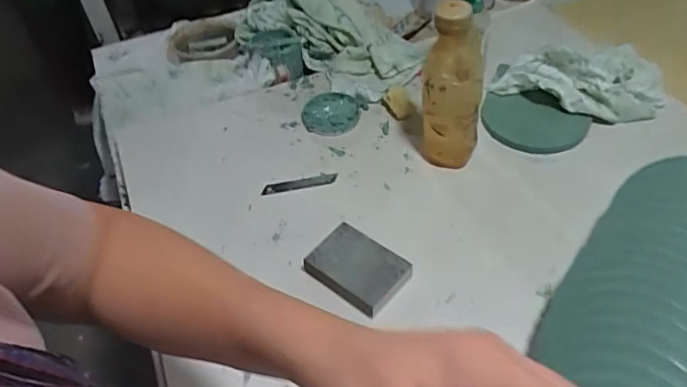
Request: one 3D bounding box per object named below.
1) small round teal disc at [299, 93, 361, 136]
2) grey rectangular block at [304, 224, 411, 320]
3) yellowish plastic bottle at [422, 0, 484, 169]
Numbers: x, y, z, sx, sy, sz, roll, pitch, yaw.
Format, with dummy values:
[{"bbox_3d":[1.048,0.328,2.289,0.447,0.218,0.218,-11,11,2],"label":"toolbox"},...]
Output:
[{"bbox_3d":[-0.018,-0.112,0.764,0.082,0.018,0.091,-7,47,0],"label":"small round teal disc"},{"bbox_3d":[0.016,0.078,0.573,0.100,0.018,0.072,32,58,31],"label":"grey rectangular block"},{"bbox_3d":[0.126,-0.120,0.615,0.069,0.198,0.058,2,47,9],"label":"yellowish plastic bottle"}]

